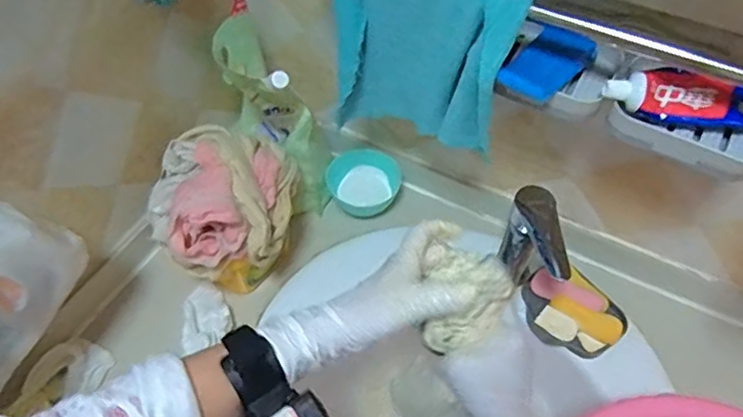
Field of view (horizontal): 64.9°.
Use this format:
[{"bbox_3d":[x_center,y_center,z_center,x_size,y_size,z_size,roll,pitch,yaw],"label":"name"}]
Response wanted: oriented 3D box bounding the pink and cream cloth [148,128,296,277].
[{"bbox_3d":[-0.164,-0.010,0.649,0.149,0.089,0.153,-2,54,-1],"label":"pink and cream cloth"}]

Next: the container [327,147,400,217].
[{"bbox_3d":[-0.008,-0.040,0.826,0.085,0.053,0.085,0,54,0],"label":"container"}]

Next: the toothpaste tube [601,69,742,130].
[{"bbox_3d":[0.280,-0.086,0.479,0.170,0.030,0.037,11,55,8],"label":"toothpaste tube"}]

